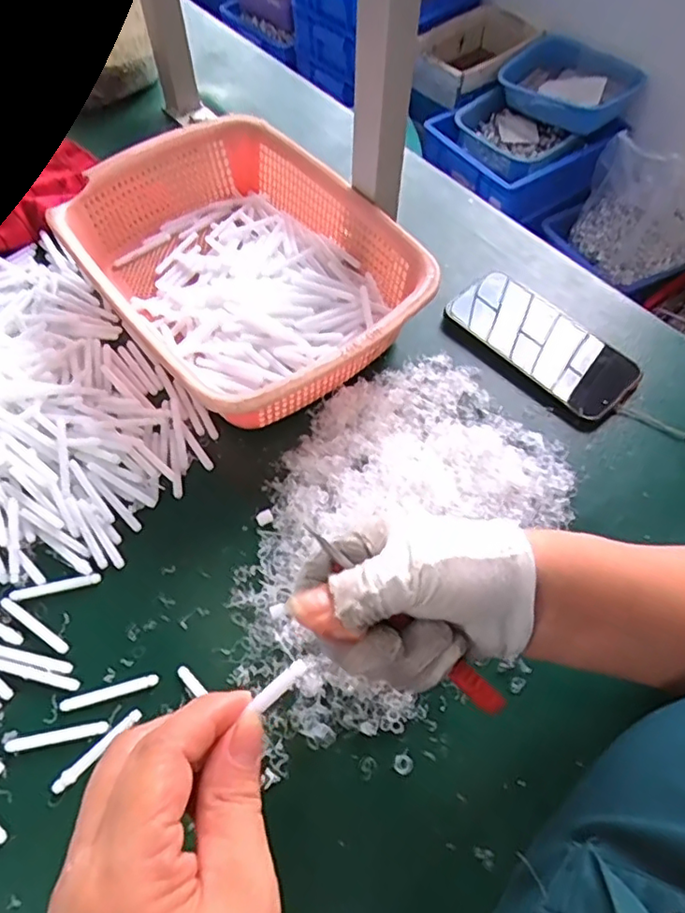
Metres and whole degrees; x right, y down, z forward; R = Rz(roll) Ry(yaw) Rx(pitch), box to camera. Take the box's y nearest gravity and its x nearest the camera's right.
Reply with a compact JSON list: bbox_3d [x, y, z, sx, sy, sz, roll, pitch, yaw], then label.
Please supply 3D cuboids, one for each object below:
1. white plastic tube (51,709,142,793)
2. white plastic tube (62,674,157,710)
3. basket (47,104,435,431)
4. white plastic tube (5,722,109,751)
[{"bbox_3d":[-0.148,0.176,0.354,0.008,0.004,0.059,41,68,19],"label":"white plastic tube"},{"bbox_3d":[-0.146,0.147,0.368,0.059,0.004,0.009,-14,62,-8],"label":"white plastic tube"},{"bbox_3d":[-0.082,-0.154,0.494,0.213,0.074,0.284,-36,67,-18],"label":"basket"},{"bbox_3d":[-0.173,0.170,0.358,0.059,0.004,0.007,-9,62,-6],"label":"white plastic tube"}]

